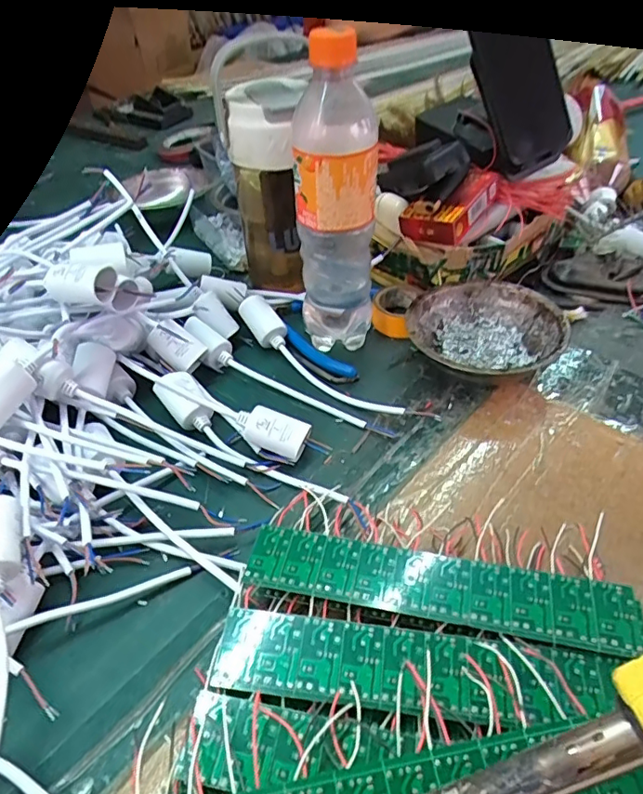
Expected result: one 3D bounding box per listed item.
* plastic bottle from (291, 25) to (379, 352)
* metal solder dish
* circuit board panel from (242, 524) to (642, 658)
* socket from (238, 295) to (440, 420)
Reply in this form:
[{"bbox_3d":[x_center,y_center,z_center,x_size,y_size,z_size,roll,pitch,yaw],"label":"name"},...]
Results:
[{"bbox_3d":[0.011,-0.147,0.433,0.058,0.238,0.074,0,44,2],"label":"plastic bottle"},{"bbox_3d":[0.133,-0.048,0.463,0.119,0.041,0.124,-1,44,1],"label":"metal solder dish"},{"bbox_3d":[0.060,0.101,0.297,0.201,0.004,0.039,7,44,12],"label":"circuit board panel"},{"bbox_3d":[0.003,-0.028,0.457,0.029,0.032,0.204,-35,53,-29],"label":"socket"}]

